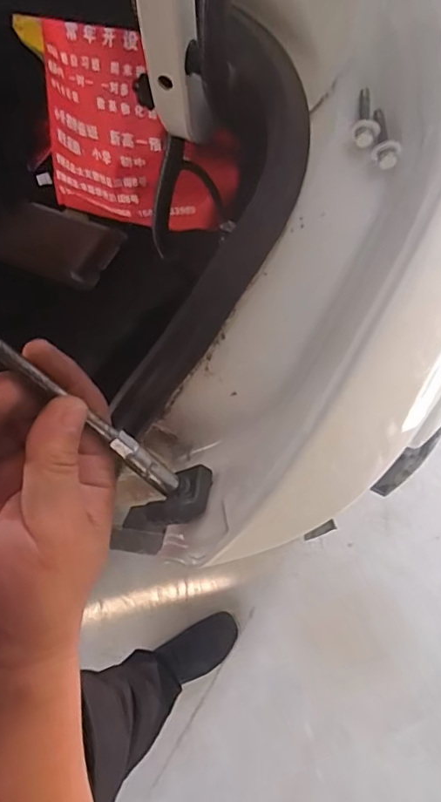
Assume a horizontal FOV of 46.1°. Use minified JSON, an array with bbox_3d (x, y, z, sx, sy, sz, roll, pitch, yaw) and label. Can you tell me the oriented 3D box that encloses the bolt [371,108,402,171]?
[{"bbox_3d":[0.100,-0.158,0.311,0.016,0.015,0.040,6,76,4],"label":"bolt"}]

